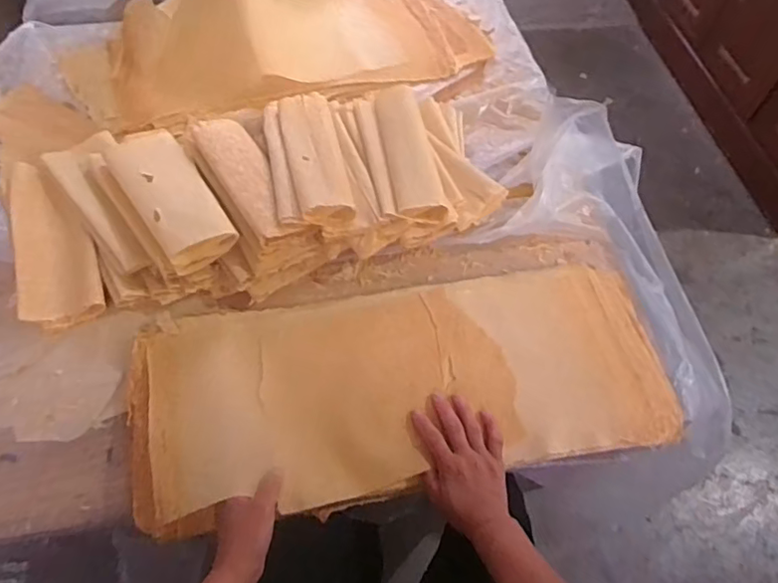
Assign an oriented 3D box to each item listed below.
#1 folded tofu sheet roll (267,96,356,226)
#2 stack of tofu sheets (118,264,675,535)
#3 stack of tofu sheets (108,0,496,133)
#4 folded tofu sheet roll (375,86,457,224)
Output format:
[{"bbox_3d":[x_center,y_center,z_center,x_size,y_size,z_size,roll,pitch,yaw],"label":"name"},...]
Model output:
[{"bbox_3d":[-0.128,-0.214,0.862,0.114,0.032,0.279,-9,60,-7],"label":"folded tofu sheet roll"},{"bbox_3d":[0.033,0.112,0.753,0.711,0.051,0.287,-8,55,-11],"label":"stack of tofu sheets"},{"bbox_3d":[-0.170,-0.498,1.071,0.719,0.139,0.316,-19,62,-13],"label":"stack of tofu sheets"},{"bbox_3d":[0.032,-0.241,0.917,0.091,0.038,0.298,-9,60,-7],"label":"folded tofu sheet roll"}]

